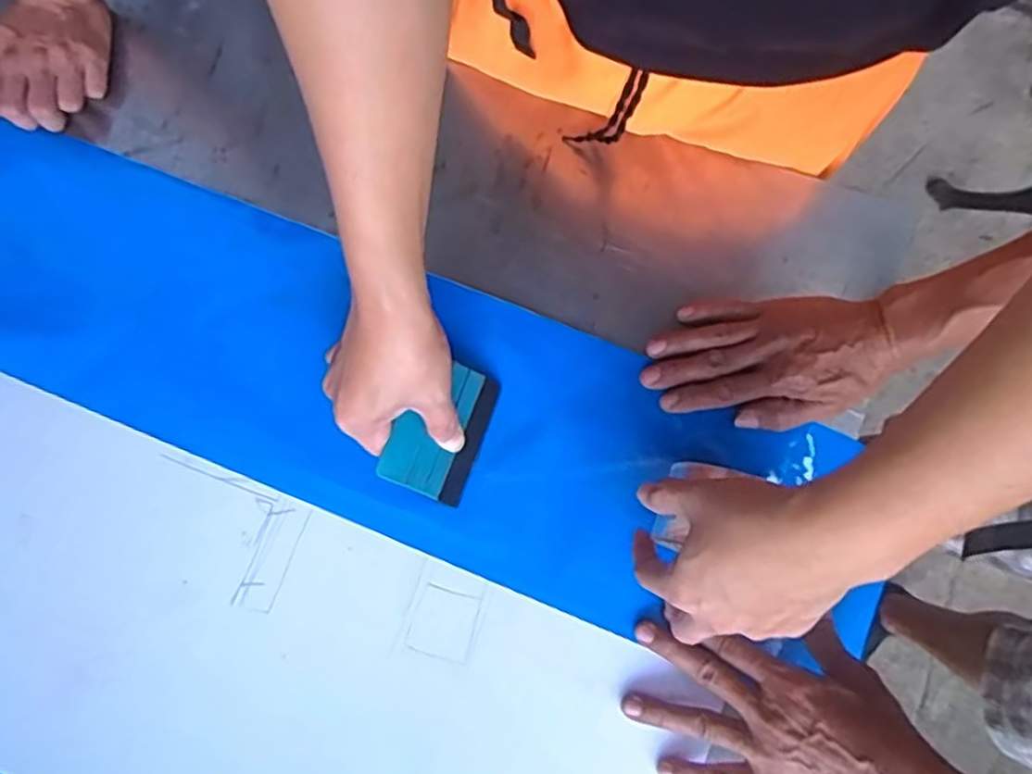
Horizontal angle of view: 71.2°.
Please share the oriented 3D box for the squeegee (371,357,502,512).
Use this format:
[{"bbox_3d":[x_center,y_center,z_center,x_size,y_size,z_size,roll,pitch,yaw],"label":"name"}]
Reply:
[{"bbox_3d":[-0.053,0.030,0.520,0.069,0.009,0.097,28,77,-30],"label":"squeegee"}]

